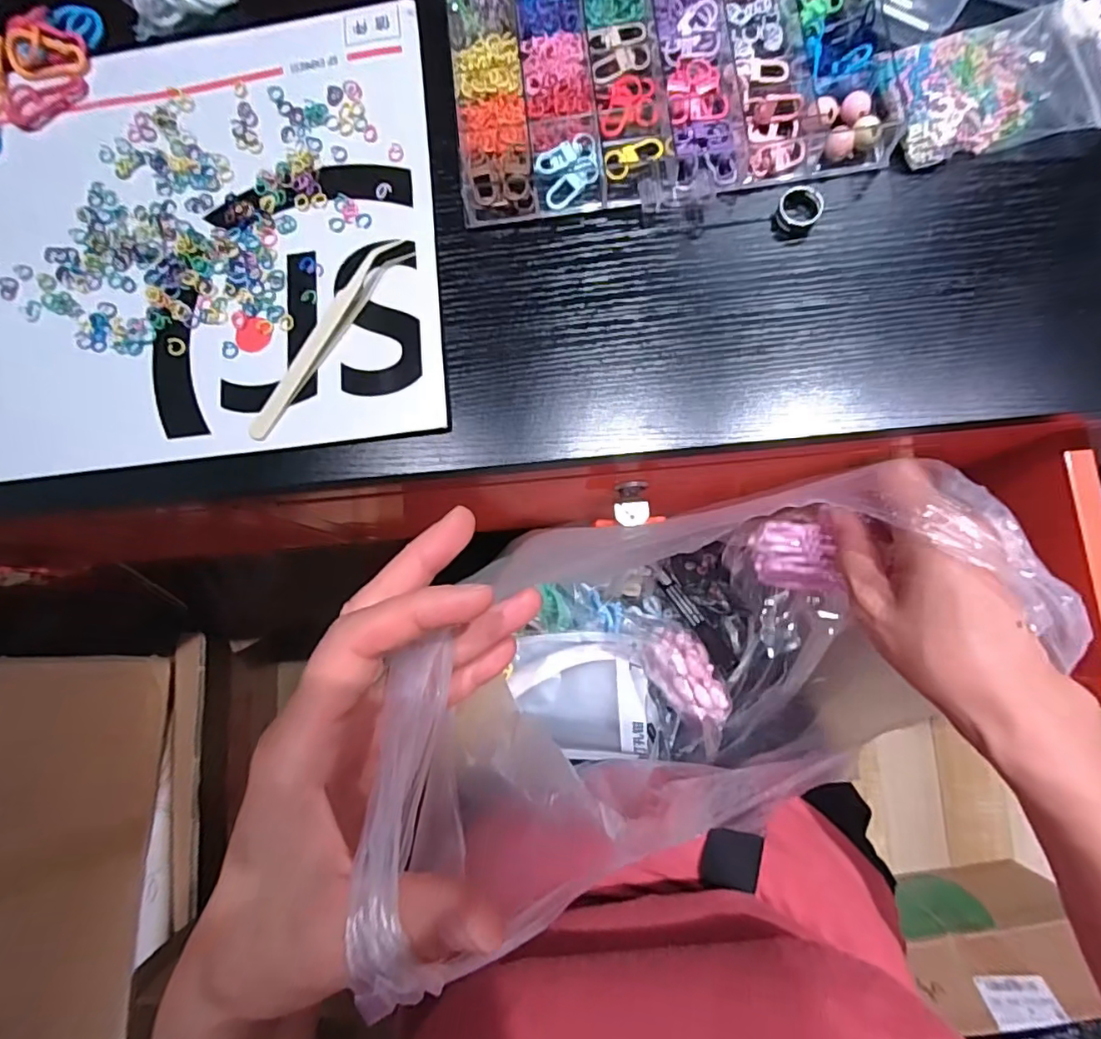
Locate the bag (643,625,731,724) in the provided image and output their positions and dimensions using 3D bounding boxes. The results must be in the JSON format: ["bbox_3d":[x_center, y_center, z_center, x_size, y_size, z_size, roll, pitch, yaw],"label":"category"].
[{"bbox_3d":[0.097,0.113,0.416,0.042,0.046,0.067,-26,81,1],"label":"bag"}]

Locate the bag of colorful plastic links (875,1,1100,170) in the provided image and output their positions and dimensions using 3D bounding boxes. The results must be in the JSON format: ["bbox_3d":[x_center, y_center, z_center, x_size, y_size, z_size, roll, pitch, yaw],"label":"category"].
[{"bbox_3d":[0.214,-0.208,0.276,0.101,0.013,0.065,-17,84,3],"label":"bag of colorful plastic links"}]

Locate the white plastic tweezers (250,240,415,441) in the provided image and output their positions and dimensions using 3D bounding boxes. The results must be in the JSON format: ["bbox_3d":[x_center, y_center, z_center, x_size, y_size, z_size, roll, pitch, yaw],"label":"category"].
[{"bbox_3d":[-0.113,-0.091,0.287,0.014,0.007,0.119,36,89,7],"label":"white plastic tweezers"}]

